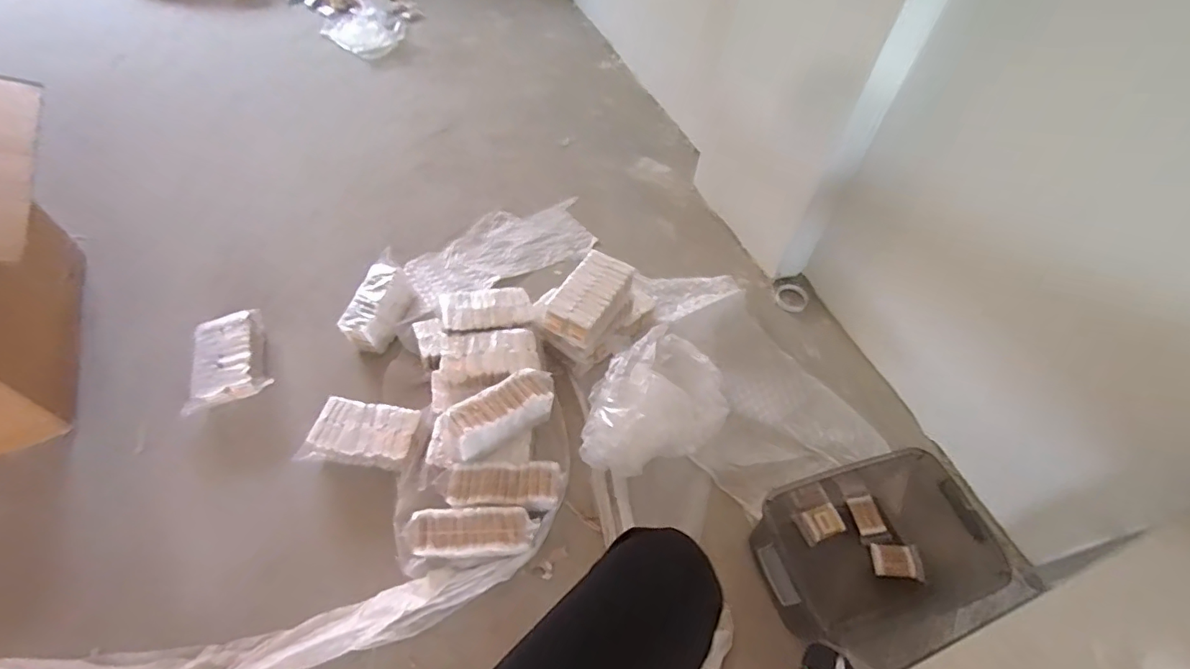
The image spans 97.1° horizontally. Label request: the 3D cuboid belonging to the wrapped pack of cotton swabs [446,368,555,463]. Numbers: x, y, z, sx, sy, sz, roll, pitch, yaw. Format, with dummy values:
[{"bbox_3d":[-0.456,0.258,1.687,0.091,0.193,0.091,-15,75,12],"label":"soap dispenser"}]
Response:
[{"bbox_3d":[-0.180,0.145,1.026,0.214,0.077,0.091,-28,60,-22],"label":"wrapped pack of cotton swabs"}]

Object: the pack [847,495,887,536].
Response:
[{"bbox_3d":[0.557,0.372,1.078,0.055,0.018,0.077,-4,54,-7],"label":"pack"}]

